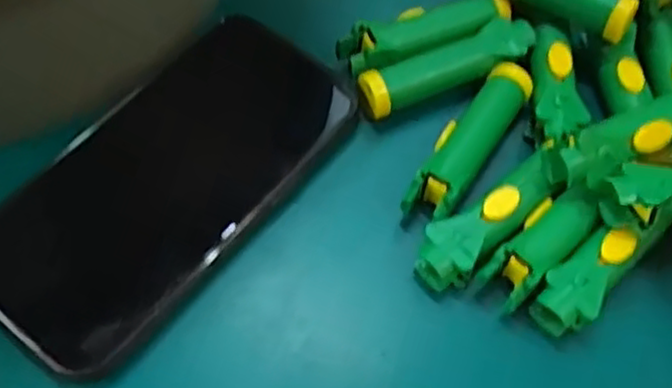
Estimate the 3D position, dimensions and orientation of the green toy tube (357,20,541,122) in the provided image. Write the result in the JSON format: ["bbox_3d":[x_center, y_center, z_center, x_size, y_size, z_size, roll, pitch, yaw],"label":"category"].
[{"bbox_3d":[0.048,-0.053,0.322,0.083,0.022,0.019,-22,64,-14],"label":"green toy tube"}]

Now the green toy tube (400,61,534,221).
[{"bbox_3d":[0.055,-0.020,0.304,0.021,0.021,0.084,30,64,14],"label":"green toy tube"}]

